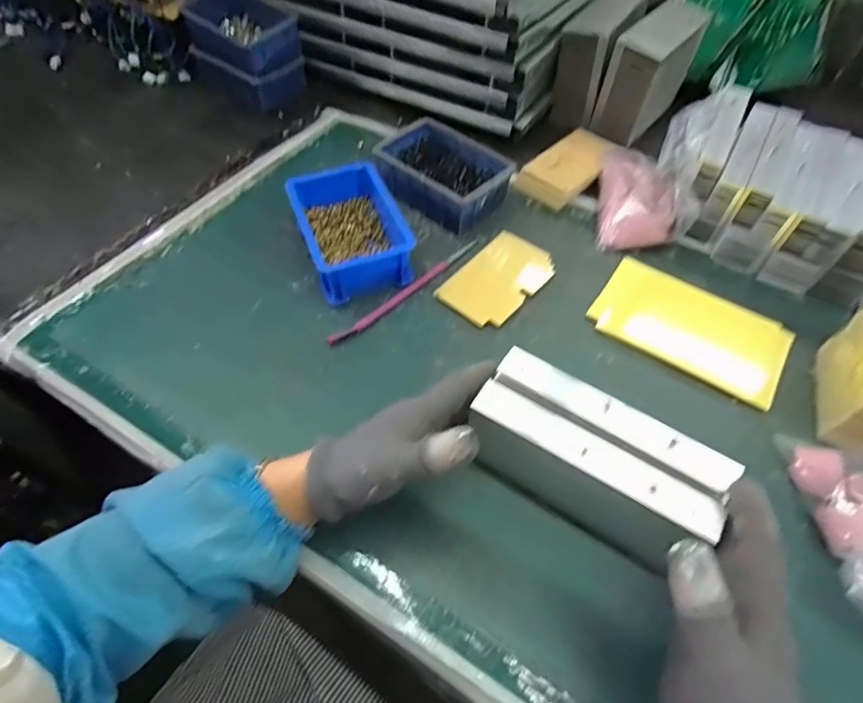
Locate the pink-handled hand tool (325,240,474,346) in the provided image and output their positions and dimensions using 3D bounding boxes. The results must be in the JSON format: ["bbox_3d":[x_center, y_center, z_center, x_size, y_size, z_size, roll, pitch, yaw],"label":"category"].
[{"bbox_3d":[-0.022,-0.063,0.500,0.014,0.009,0.197,39,63,23],"label":"pink-handled hand tool"}]

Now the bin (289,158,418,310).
[{"bbox_3d":[-0.084,-0.125,0.516,0.093,0.058,0.141,-19,58,-13],"label":"bin"}]

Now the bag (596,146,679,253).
[{"bbox_3d":[0.232,-0.177,0.562,0.083,0.042,0.139,7,55,4],"label":"bag"}]

